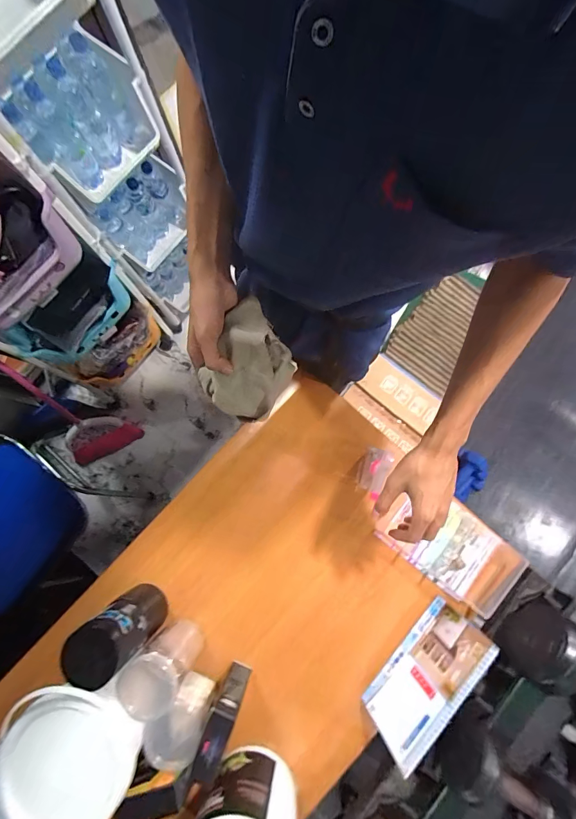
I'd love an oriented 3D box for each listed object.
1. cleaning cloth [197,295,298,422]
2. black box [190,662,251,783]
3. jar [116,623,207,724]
[{"bbox_3d":[-0.048,-0.066,0.491,0.103,0.085,0.148,28,81,5],"label":"cleaning cloth"},{"bbox_3d":[-0.116,0.547,0.656,0.044,0.149,0.112,23,82,6],"label":"black box"},{"bbox_3d":[-0.229,0.468,0.676,0.096,0.154,0.092,0,80,3],"label":"jar"}]

